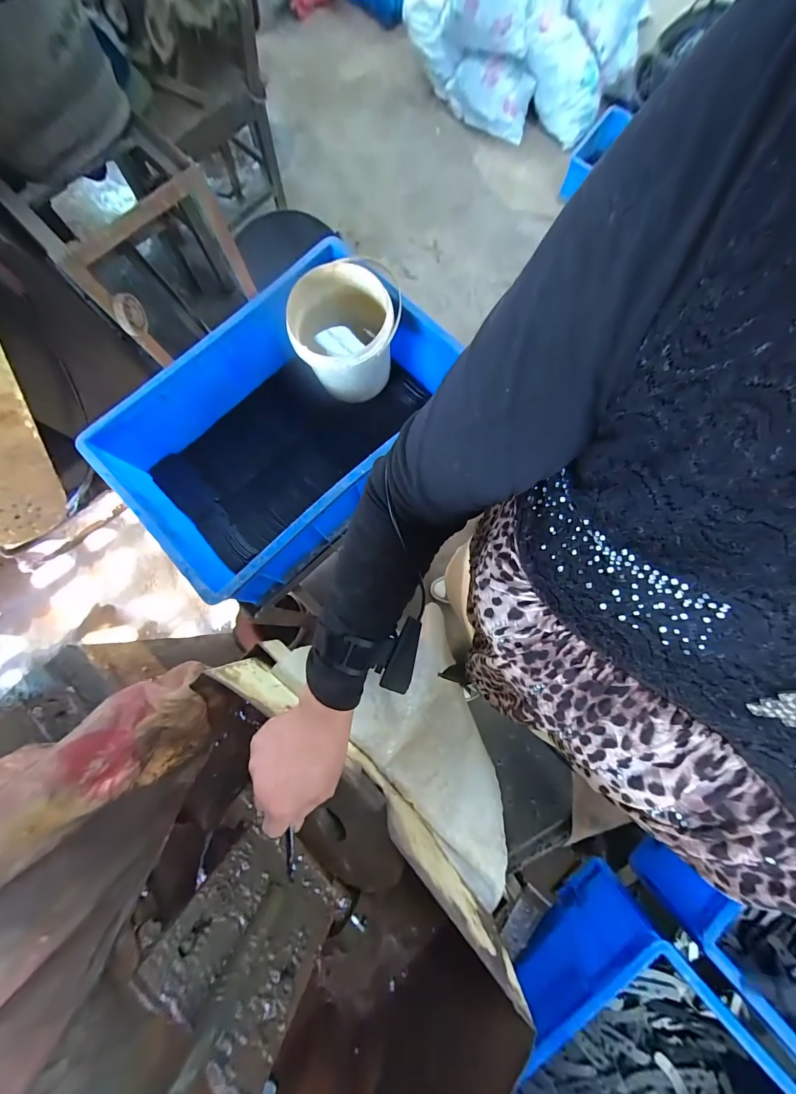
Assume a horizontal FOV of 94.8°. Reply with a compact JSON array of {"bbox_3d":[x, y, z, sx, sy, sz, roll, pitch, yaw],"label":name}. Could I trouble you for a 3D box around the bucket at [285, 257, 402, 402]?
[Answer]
[{"bbox_3d":[-0.079,-0.342,0.608,0.155,0.154,0.156,0,78,1],"label":"bucket"}]

